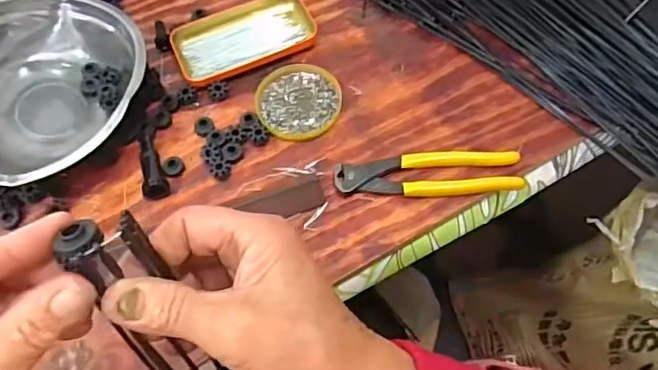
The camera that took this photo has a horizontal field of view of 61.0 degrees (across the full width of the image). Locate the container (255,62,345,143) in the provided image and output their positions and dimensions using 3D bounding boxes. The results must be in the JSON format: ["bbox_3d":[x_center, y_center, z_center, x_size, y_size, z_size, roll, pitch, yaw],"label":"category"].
[{"bbox_3d":[-0.031,-0.085,0.558,0.082,0.007,0.090,-1,63,2],"label":"container"}]

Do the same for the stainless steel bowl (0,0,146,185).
[{"bbox_3d":[-0.265,-0.096,0.516,0.186,0.079,0.189,-1,63,2],"label":"stainless steel bowl"}]

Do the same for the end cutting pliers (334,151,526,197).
[{"bbox_3d":[0.088,-0.011,0.497,0.162,0.015,0.040,-2,62,2],"label":"end cutting pliers"}]

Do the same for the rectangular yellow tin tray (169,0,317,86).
[{"bbox_3d":[-0.090,-0.158,0.585,0.142,0.018,0.085,-23,64,-9],"label":"rectangular yellow tin tray"}]

